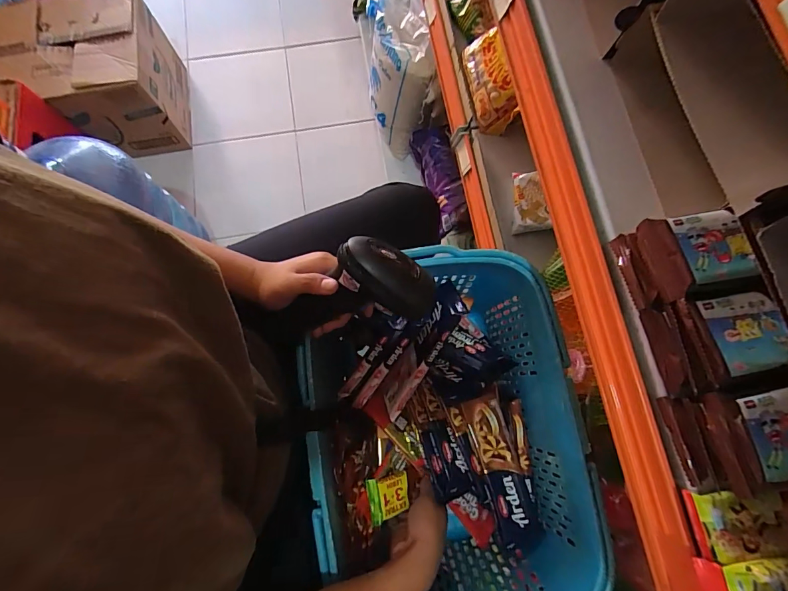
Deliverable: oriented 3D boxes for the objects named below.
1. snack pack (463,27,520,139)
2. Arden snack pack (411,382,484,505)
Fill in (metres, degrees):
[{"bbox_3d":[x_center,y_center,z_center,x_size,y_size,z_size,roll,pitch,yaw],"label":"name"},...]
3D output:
[{"bbox_3d":[0.149,-0.318,0.597,0.043,0.070,0.139,-6,82,-34],"label":"snack pack"},{"bbox_3d":[0.064,0.185,0.514,0.061,0.021,0.140,-15,76,-3],"label":"Arden snack pack"}]

